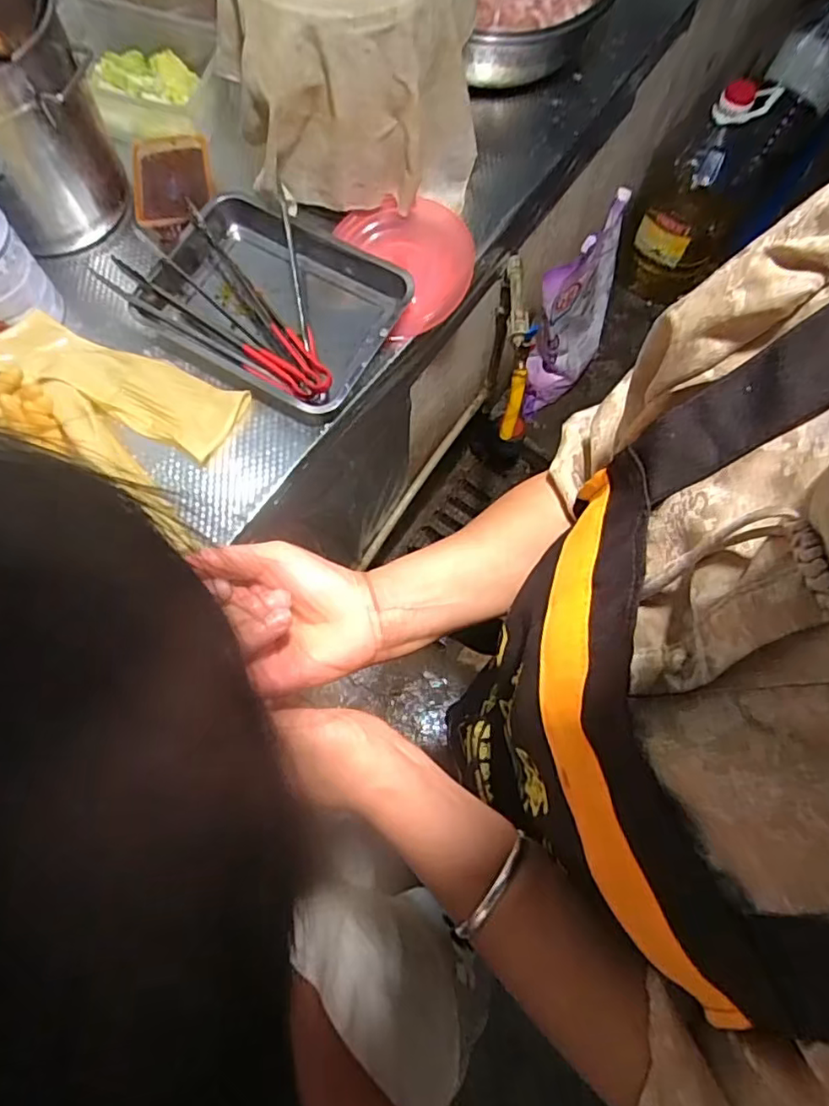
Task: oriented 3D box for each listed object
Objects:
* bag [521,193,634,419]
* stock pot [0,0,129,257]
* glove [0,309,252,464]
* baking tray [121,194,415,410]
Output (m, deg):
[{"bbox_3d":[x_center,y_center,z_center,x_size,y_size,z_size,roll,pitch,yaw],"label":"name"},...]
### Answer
[{"bbox_3d":[0.362,-0.515,1.339,0.095,0.426,0.252,38,74,13],"label":"bag"},{"bbox_3d":[-0.538,-0.585,0.794,0.226,0.284,0.280,-29,72,-11],"label":"stock pot"},{"bbox_3d":[-0.416,-0.242,0.816,0.369,0.071,0.113,21,71,7],"label":"glove"},{"bbox_3d":[-0.201,-0.368,0.855,0.350,0.056,0.257,29,72,10],"label":"baking tray"}]

